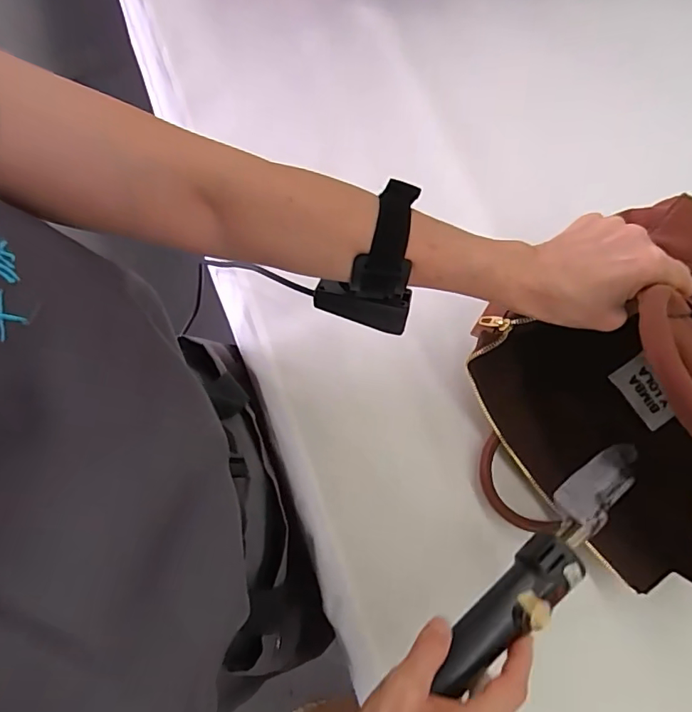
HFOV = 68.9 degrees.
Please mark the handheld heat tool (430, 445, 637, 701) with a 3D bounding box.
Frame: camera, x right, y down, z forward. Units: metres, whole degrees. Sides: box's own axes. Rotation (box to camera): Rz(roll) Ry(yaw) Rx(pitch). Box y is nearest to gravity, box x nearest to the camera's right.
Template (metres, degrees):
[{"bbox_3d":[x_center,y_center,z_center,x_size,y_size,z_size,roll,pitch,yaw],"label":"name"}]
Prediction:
[{"bbox_3d":[0.142,0.136,0.346,0.221,0.030,0.034,-37,75,-27],"label":"handheld heat tool"}]

